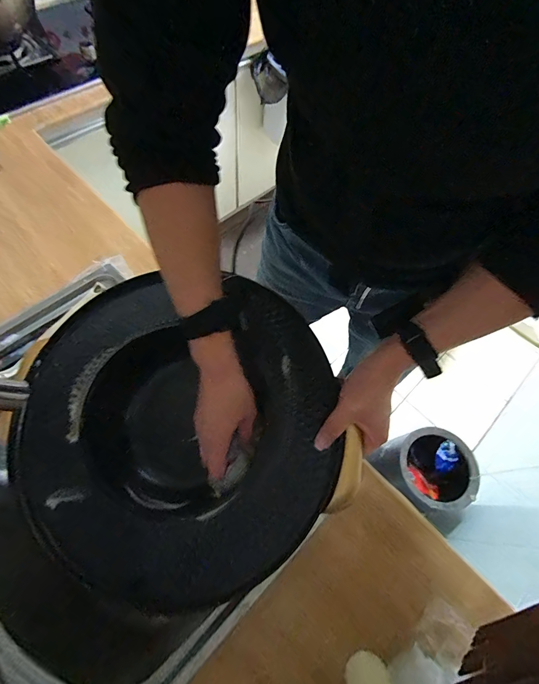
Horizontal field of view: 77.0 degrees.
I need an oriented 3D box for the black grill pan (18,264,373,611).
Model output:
[{"bbox_3d":[-0.116,0.097,0.444,0.391,0.093,0.402,-24,67,-15],"label":"black grill pan"}]

